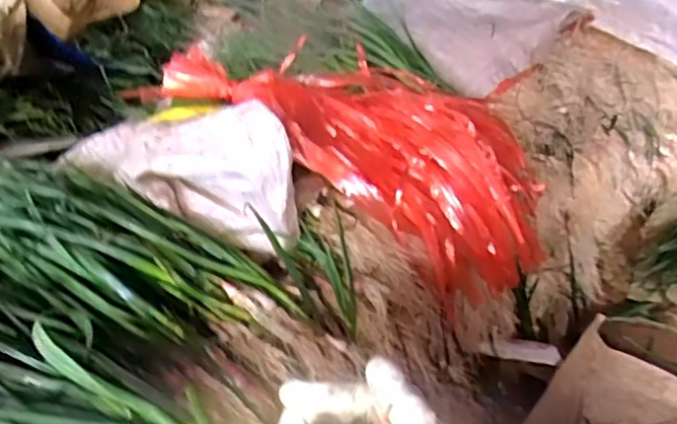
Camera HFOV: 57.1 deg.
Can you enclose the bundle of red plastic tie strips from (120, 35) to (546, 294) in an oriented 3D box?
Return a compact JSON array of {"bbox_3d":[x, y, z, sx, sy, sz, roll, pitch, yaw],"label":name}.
[{"bbox_3d":[0.011,-0.099,0.846,0.574,0.152,0.257,29,39,10],"label":"bundle of red plastic tie strips"}]

